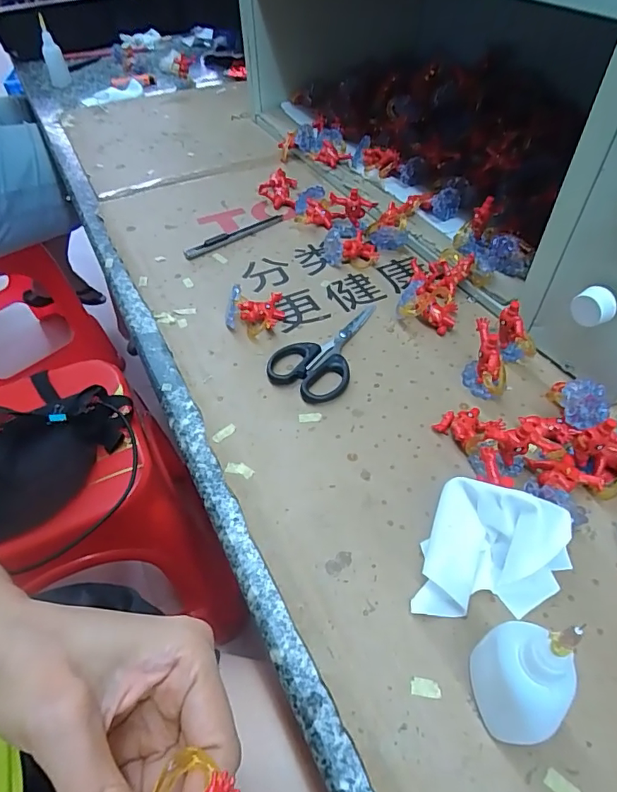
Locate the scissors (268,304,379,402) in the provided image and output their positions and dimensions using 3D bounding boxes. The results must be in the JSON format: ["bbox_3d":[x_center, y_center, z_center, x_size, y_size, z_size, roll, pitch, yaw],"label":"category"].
[{"bbox_3d":[0.021,-0.044,0.400,0.064,0.012,0.122,26,57,24],"label":"scissors"}]

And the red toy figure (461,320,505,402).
[{"bbox_3d":[0.134,-0.024,0.360,0.025,0.047,0.053,10,50,10],"label":"red toy figure"}]

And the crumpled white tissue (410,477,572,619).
[{"bbox_3d":[0.105,0.086,0.264,0.080,0.046,0.072,10,49,10],"label":"crumpled white tissue"}]

